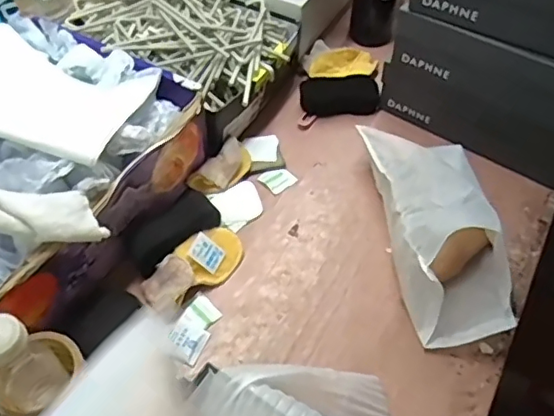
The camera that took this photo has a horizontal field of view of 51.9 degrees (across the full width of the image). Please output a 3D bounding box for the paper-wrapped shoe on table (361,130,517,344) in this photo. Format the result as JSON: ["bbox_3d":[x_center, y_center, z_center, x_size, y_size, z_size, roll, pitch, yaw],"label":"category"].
[{"bbox_3d":[0.207,-0.003,0.704,0.131,0.131,0.314,-4,52,-4],"label":"paper-wrapped shoe on table"}]

